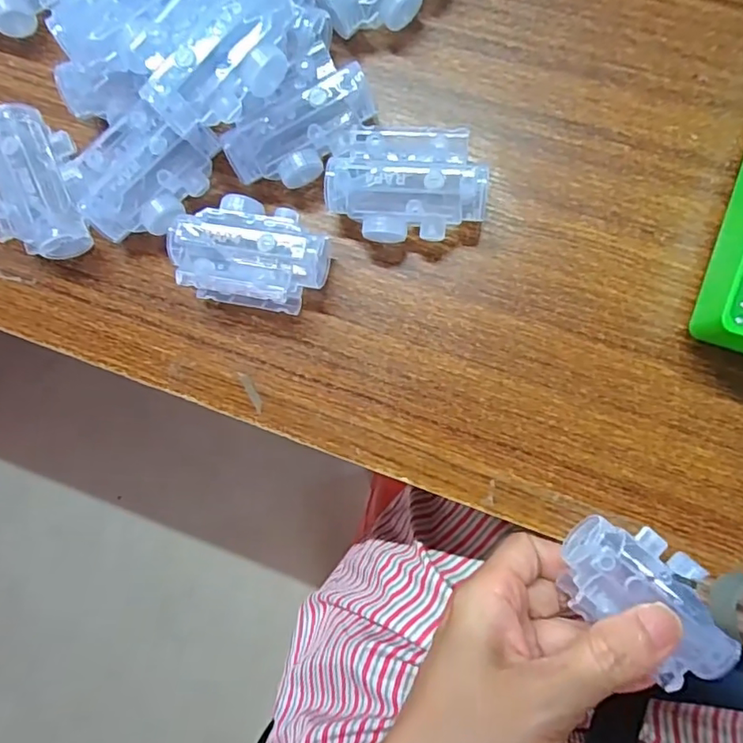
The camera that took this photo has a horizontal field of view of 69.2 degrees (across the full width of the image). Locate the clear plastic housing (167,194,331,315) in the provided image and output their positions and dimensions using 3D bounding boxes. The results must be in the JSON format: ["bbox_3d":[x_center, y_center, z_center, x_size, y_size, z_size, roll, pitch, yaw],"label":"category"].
[{"bbox_3d":[-0.055,-0.053,0.246,0.067,0.029,0.045,9,89,7],"label":"clear plastic housing"}]

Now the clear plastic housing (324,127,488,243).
[{"bbox_3d":[0.016,-0.080,0.240,0.067,0.030,0.043,4,89,7],"label":"clear plastic housing"}]

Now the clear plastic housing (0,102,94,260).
[{"bbox_3d":[-0.158,-0.090,0.255,0.037,0.030,0.068,-19,86,6],"label":"clear plastic housing"}]

